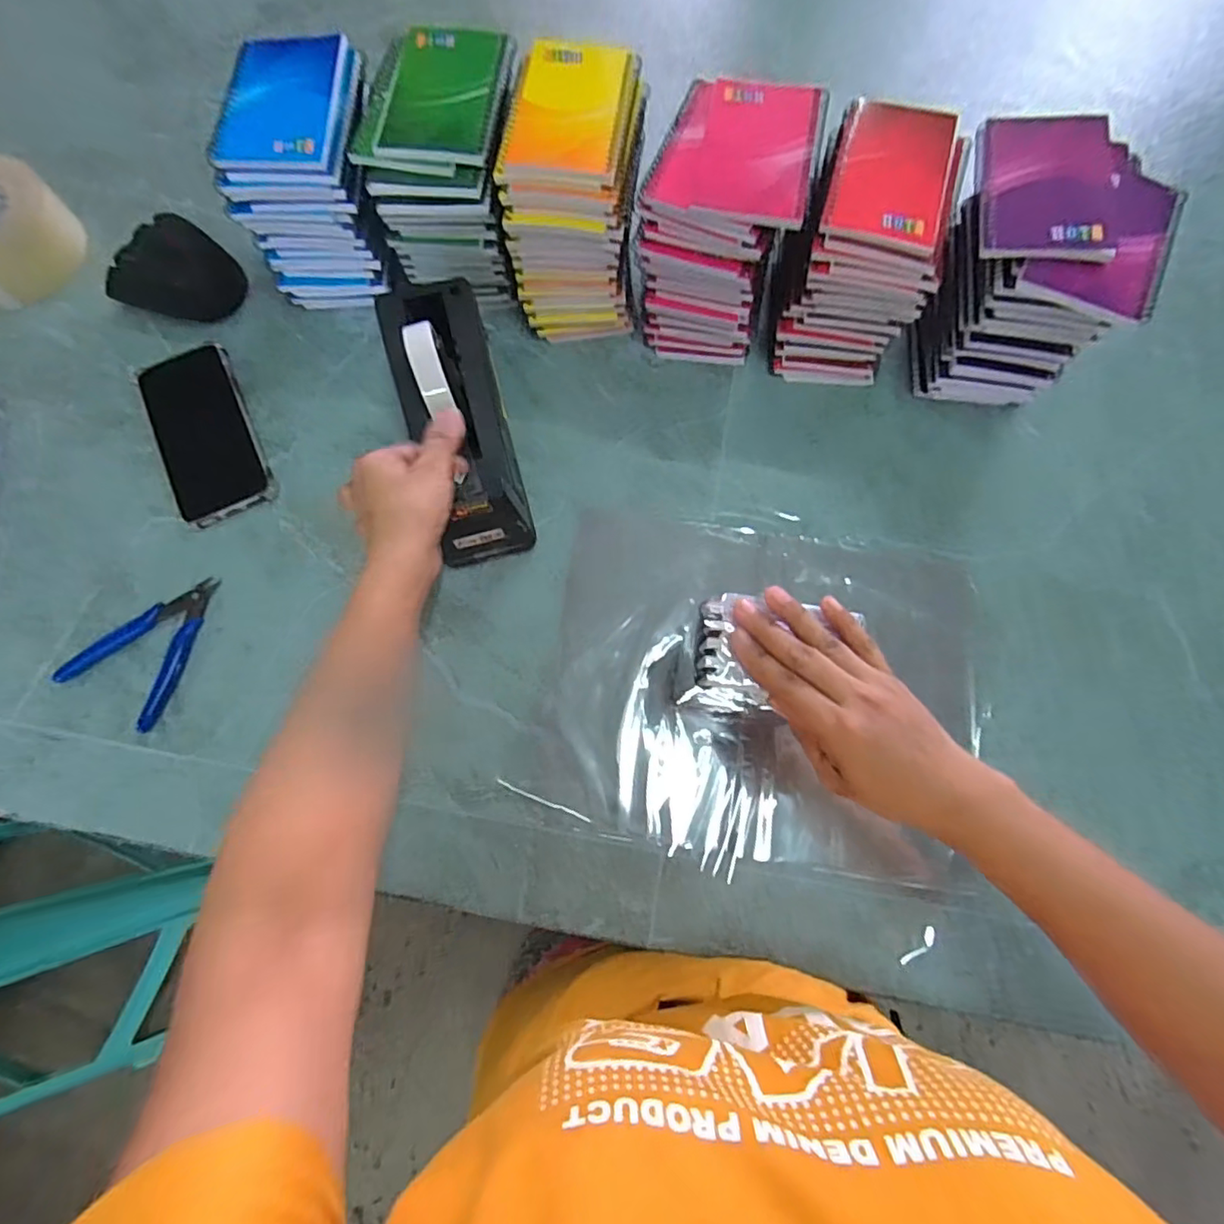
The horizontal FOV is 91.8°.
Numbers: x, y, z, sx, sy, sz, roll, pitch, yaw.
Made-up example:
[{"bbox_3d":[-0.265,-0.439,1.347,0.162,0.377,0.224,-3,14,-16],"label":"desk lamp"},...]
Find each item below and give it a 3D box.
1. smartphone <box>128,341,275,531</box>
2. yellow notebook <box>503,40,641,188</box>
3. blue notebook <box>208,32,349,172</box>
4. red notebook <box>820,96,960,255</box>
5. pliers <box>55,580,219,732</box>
[{"bbox_3d":[-0.357,-0.157,0.520,0.082,0.011,0.173,-24,76,-7],"label":"smartphone"},{"bbox_3d":[-0.030,-0.381,0.451,0.087,0.012,0.131,9,75,2],"label":"yellow notebook"},{"bbox_3d":[-0.257,-0.398,0.462,0.088,0.012,0.129,1,75,-1],"label":"blue notebook"},{"bbox_3d":[0.205,-0.321,0.435,0.079,0.015,0.129,17,75,4],"label":"red notebook"},{"bbox_3d":[-0.362,0.020,0.467,0.086,0.007,0.120,30,76,7],"label":"pliers"}]

